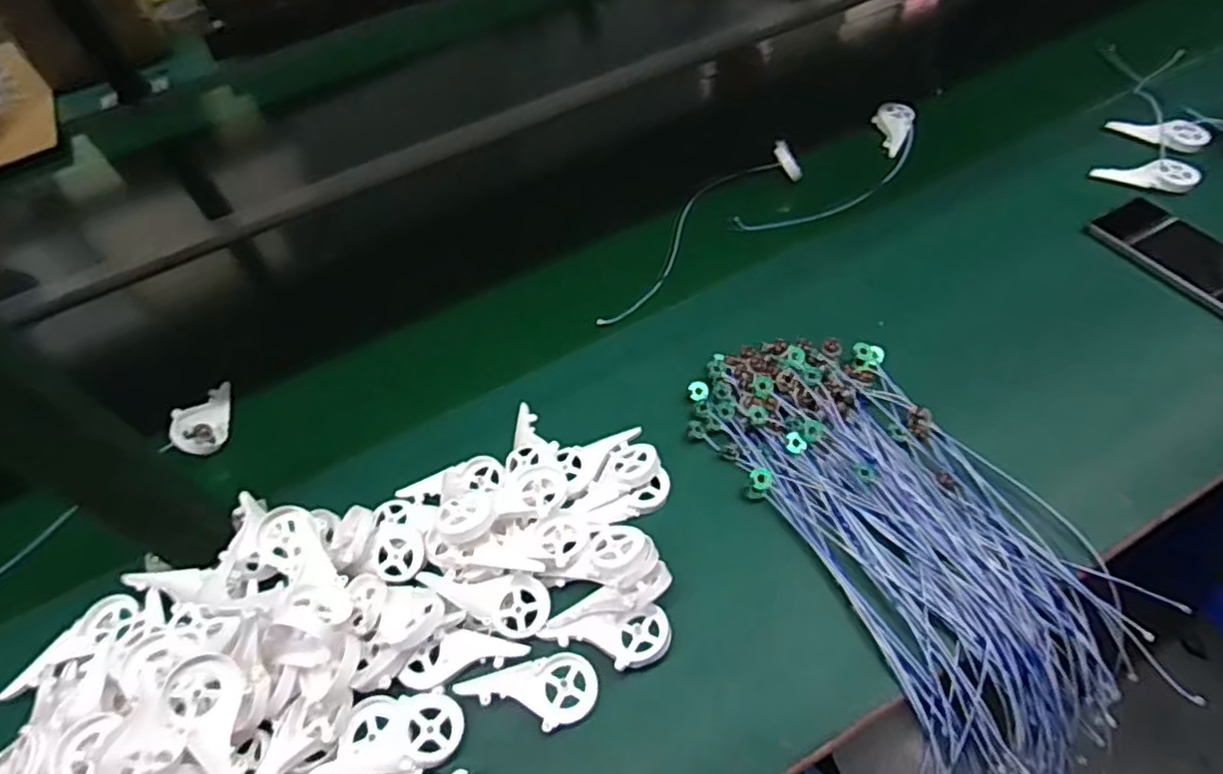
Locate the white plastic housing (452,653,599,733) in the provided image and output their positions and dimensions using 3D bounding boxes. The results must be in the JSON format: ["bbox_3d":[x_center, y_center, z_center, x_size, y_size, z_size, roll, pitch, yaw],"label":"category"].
[{"bbox_3d":[-0.055,0.211,0.457,0.090,0.009,0.047,-16,53,-5],"label":"white plastic housing"}]

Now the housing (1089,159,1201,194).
[{"bbox_3d":[0.573,-0.231,0.722,0.094,0.013,0.039,16,57,19],"label":"housing"}]

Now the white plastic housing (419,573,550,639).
[{"bbox_3d":[-0.092,0.152,0.488,0.095,0.013,0.041,16,57,-3],"label":"white plastic housing"}]

